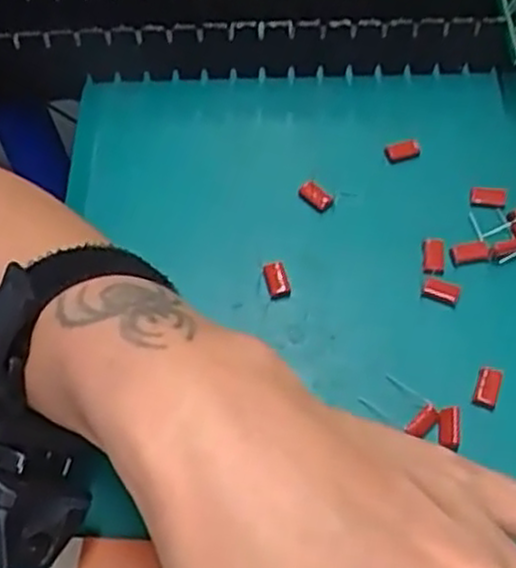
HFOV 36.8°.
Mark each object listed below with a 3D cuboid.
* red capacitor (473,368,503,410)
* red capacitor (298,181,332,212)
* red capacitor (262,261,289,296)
[{"bbox_3d":[0.093,0.041,0.313,0.010,0.005,0.017,19,61,11],"label":"red capacitor"},{"bbox_3d":[0.027,-0.041,0.363,0.016,0.007,0.009,33,65,18],"label":"red capacitor"},{"bbox_3d":[0.008,-0.002,0.340,0.009,0.009,0.014,-11,60,-6],"label":"red capacitor"}]

